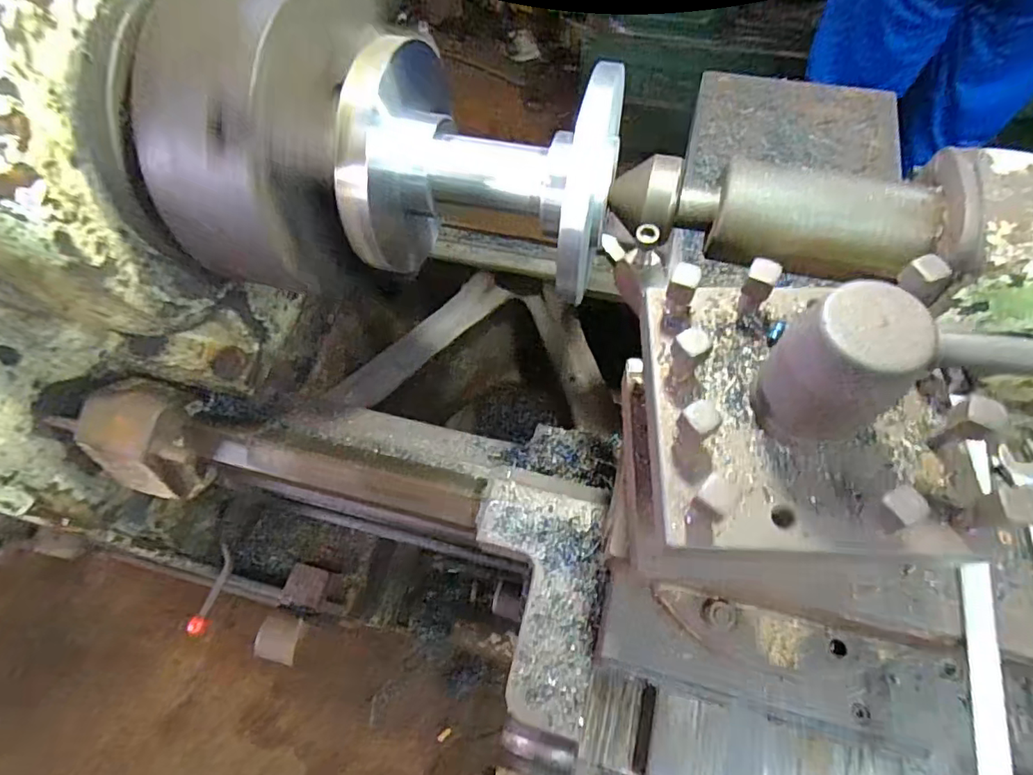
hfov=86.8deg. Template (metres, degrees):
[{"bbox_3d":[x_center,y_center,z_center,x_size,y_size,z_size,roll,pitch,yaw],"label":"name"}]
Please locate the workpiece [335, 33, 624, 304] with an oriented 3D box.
[{"bbox_3d":[-0.018,-0.154,0.399,0.169,0.145,0.142,12,64,10],"label":"workpiece"}]

